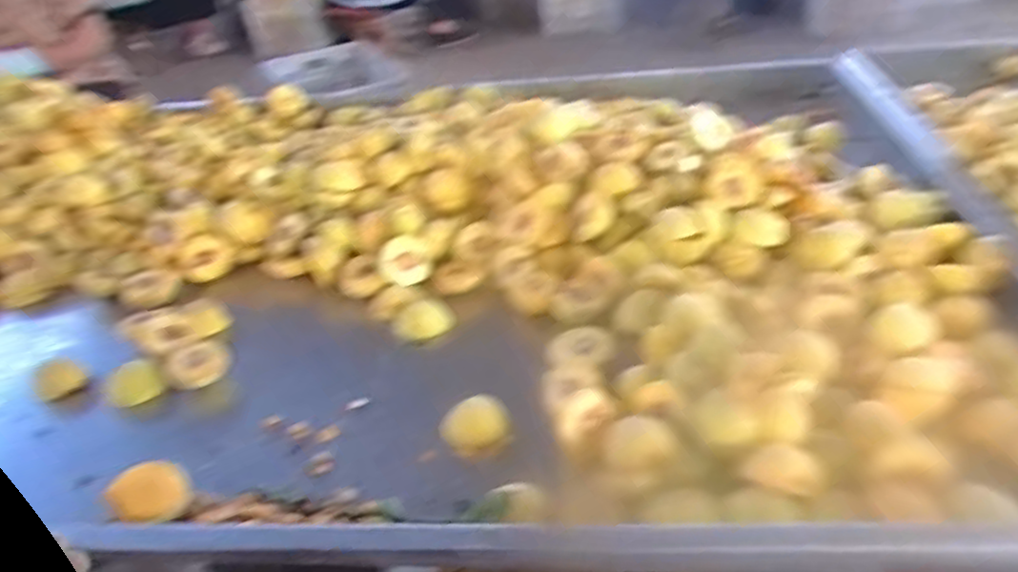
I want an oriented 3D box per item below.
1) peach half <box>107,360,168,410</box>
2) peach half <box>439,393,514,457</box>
[{"bbox_3d":[-0.405,0.107,0.825,0.055,0.029,0.052,-27,38,-27],"label":"peach half"},{"bbox_3d":[-0.032,0.137,0.739,0.065,0.022,0.059,-12,33,-6],"label":"peach half"}]

